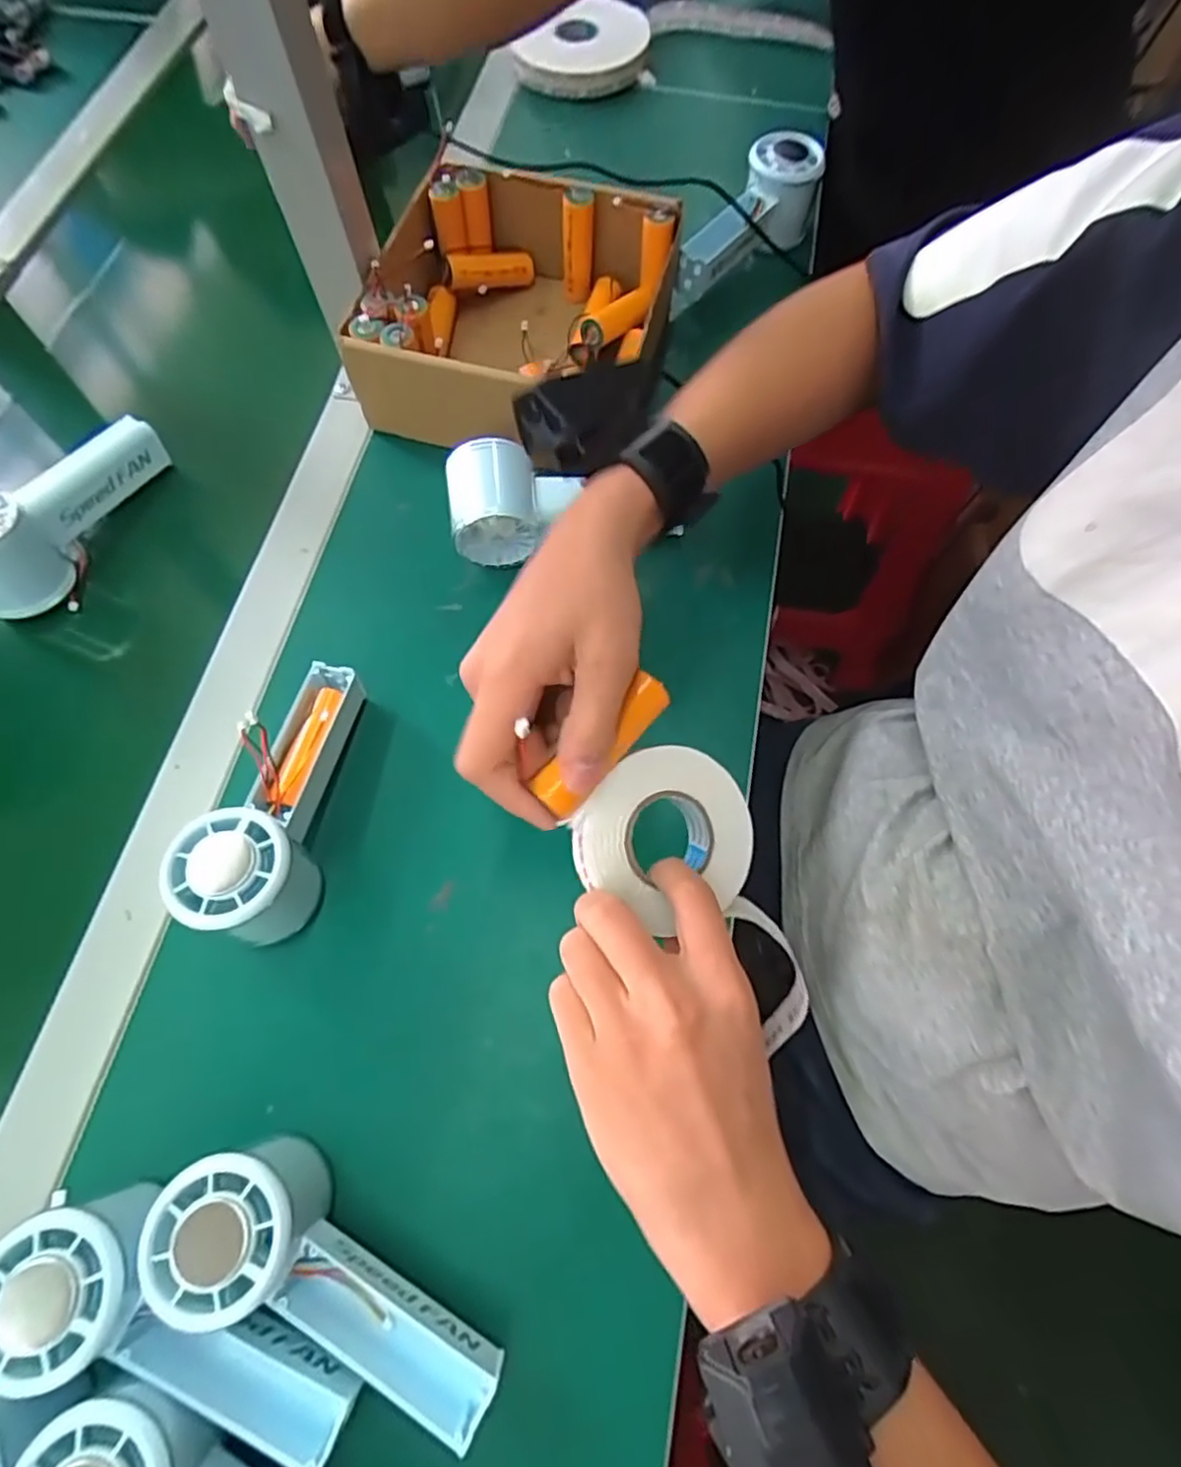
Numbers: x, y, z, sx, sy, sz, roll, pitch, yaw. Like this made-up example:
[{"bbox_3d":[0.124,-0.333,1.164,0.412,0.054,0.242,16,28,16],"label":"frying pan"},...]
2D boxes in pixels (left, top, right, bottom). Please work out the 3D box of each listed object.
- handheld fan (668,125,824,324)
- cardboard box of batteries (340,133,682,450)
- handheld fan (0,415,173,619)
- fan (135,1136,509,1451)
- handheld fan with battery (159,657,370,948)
[{"bbox_3d":[0.120,-0.394,0.530,0.056,0.064,0.145,35,72,12],"label":"handheld fan"},{"bbox_3d":[-0.050,-0.295,0.480,0.182,0.078,0.212,17,70,4],"label":"cardboard box of batteries"},{"bbox_3d":[-0.333,-0.143,0.427,0.050,0.059,0.149,32,72,10],"label":"handheld fan"},{"bbox_3d":[-0.110,0.236,0.282,0.145,0.056,0.055,37,73,11],"label":"fan"},{"bbox_3d":[-0.166,0.029,0.358,0.053,0.057,0.147,8,70,1],"label":"handheld fan with battery"}]

